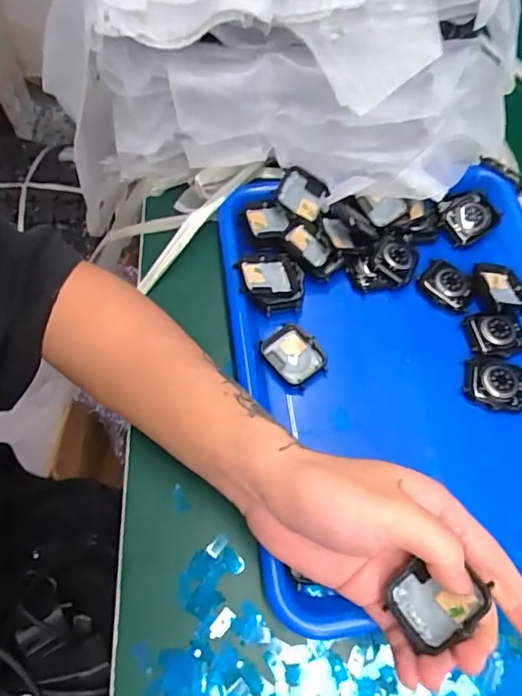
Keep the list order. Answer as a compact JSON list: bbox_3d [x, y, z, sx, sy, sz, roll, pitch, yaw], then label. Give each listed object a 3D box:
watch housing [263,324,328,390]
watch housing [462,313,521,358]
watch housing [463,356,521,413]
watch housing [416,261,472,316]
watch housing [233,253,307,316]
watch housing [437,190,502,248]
[{"bbox_3d":[0.025,0.006,0.378,0.035,0.012,0.047,-34,68,-17],"label":"watch housing"},{"bbox_3d":[0.180,-0.010,0.386,0.044,0.009,0.034,1,63,-1],"label":"watch housing"},{"bbox_3d":[0.172,0.025,0.369,0.043,0.010,0.039,10,63,4],"label":"watch housing"},{"bbox_3d":[0.149,-0.050,0.406,0.043,0.010,0.033,36,67,16],"label":"watch housing"},{"bbox_3d":[0.008,-0.052,0.388,0.049,0.018,0.043,-9,63,-6],"label":"watch housing"},{"bbox_3d":[0.175,-0.112,0.432,0.041,0.016,0.042,-32,87,15],"label":"watch housing"}]

